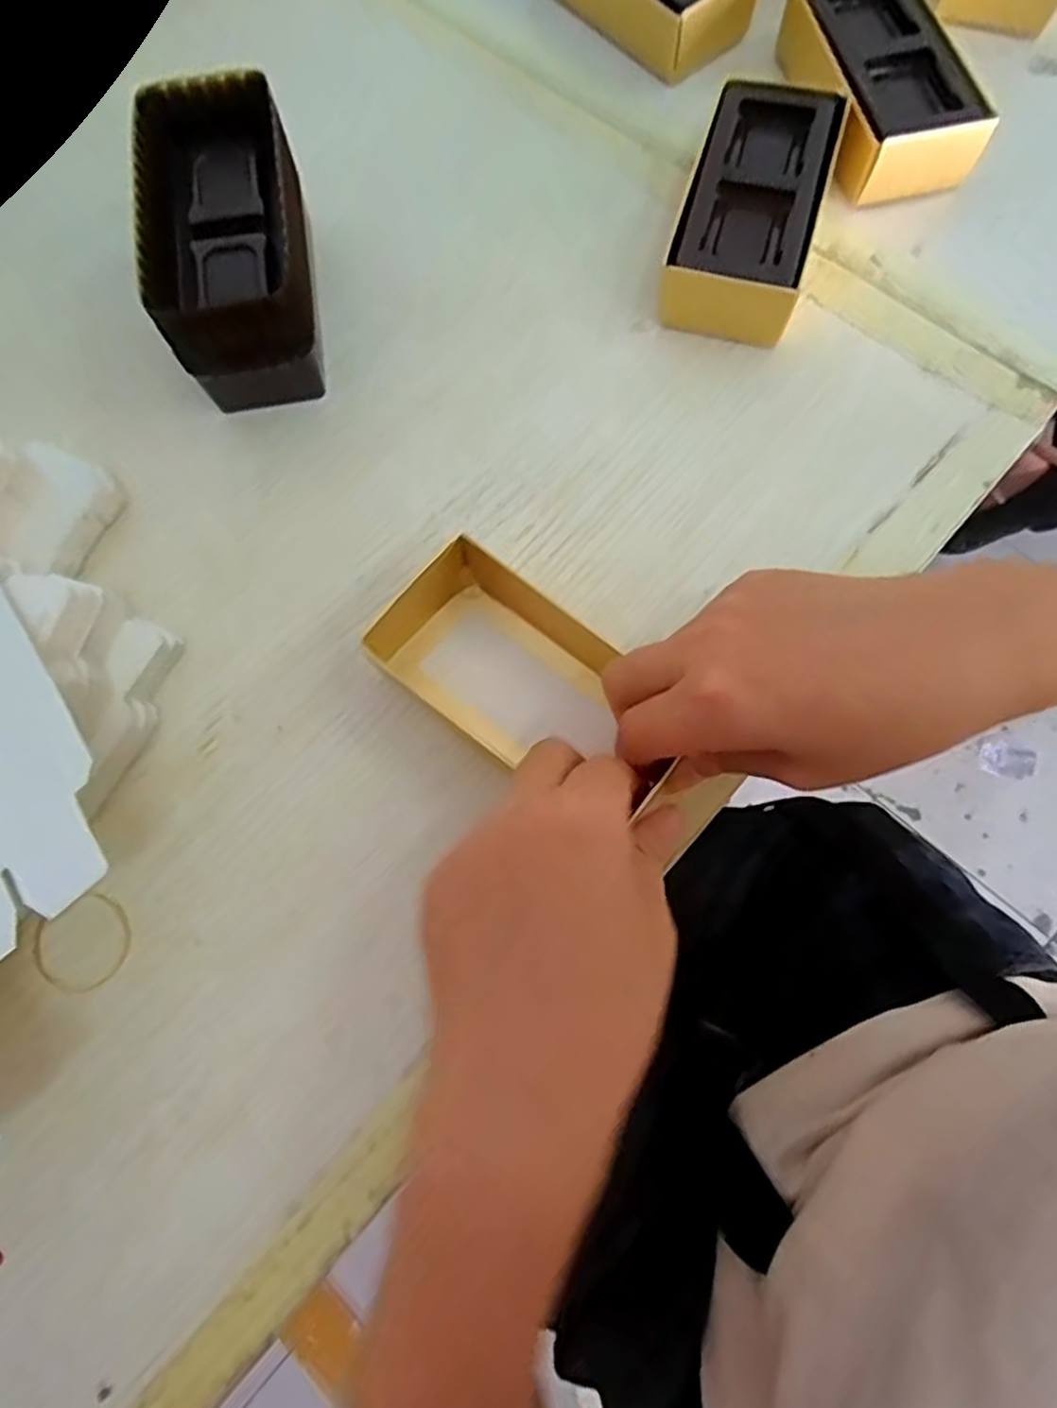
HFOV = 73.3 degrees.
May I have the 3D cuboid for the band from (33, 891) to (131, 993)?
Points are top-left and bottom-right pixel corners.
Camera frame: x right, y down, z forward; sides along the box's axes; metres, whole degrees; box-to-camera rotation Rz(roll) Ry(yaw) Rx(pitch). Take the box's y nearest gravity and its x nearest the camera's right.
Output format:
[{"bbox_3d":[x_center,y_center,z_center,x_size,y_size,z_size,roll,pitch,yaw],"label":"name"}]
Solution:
[{"bbox_3d":[-0.161,0.088,0.259,0.033,0.004,0.031,-33,83,-11],"label":"band"}]

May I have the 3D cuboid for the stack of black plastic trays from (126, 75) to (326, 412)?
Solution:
[{"bbox_3d":[-0.122,-0.192,0.306,0.060,0.061,0.119,-11,74,-1],"label":"stack of black plastic trays"}]

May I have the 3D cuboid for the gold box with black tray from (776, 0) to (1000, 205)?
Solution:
[{"bbox_3d":[0.164,-0.297,0.341,0.062,0.034,0.121,-16,74,-2],"label":"gold box with black tray"}]

